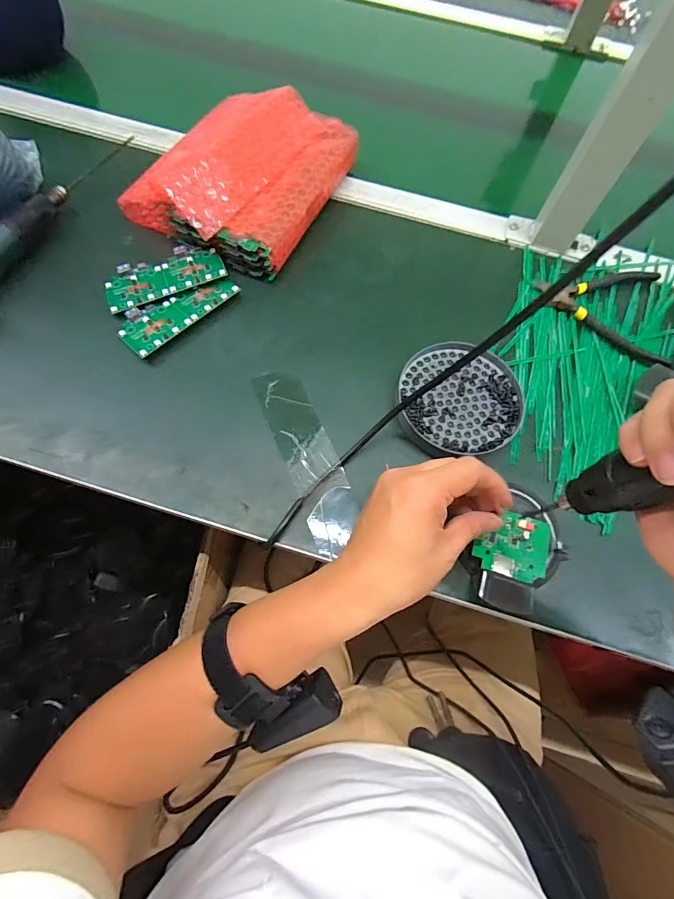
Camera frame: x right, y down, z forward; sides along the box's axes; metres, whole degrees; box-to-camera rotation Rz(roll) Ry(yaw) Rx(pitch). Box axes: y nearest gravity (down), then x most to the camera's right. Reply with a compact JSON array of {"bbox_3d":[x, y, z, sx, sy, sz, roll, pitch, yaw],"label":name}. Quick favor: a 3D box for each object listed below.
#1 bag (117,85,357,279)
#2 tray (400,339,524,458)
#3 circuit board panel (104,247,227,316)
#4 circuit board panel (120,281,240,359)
[{"bbox_3d":[-0.102,-0.303,0.444,0.185,0.077,0.213,24,69,6],"label":"bag"},{"bbox_3d":[0.113,-0.050,0.384,0.110,0.013,0.113,1,69,-3],"label":"tray"},{"bbox_3d":[-0.175,-0.177,0.418,0.115,0.010,0.054,-23,72,-12],"label":"circuit board panel"},{"bbox_3d":[-0.157,-0.139,0.407,0.116,0.004,0.051,-42,71,-16],"label":"circuit board panel"}]

